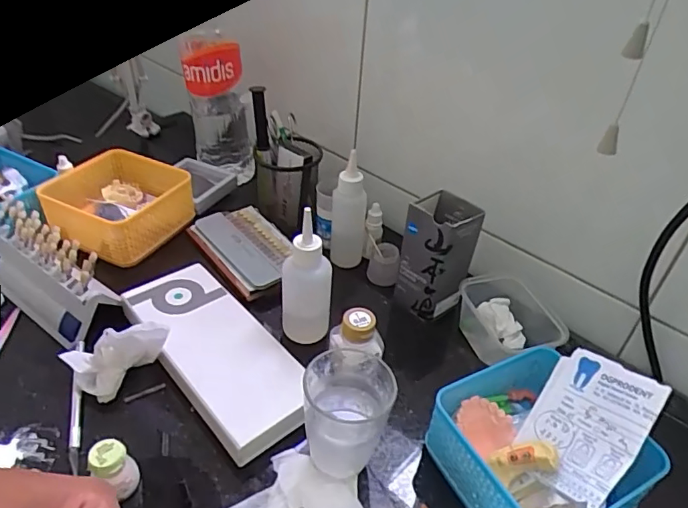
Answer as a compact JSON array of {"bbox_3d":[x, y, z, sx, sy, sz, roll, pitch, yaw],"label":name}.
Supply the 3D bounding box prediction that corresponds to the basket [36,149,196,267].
[{"bbox_3d":[-0.272,-0.059,0.632,0.144,0.063,0.132,21,41,20],"label":"basket"}]

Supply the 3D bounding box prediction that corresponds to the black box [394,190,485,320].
[{"bbox_3d":[0.099,0.003,0.562,0.069,0.120,0.060,31,45,30],"label":"black box"}]

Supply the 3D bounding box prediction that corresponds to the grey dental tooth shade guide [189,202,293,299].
[{"bbox_3d":[-0.108,-0.006,0.616,0.090,0.023,0.147,-24,46,-32],"label":"grey dental tooth shade guide"}]

